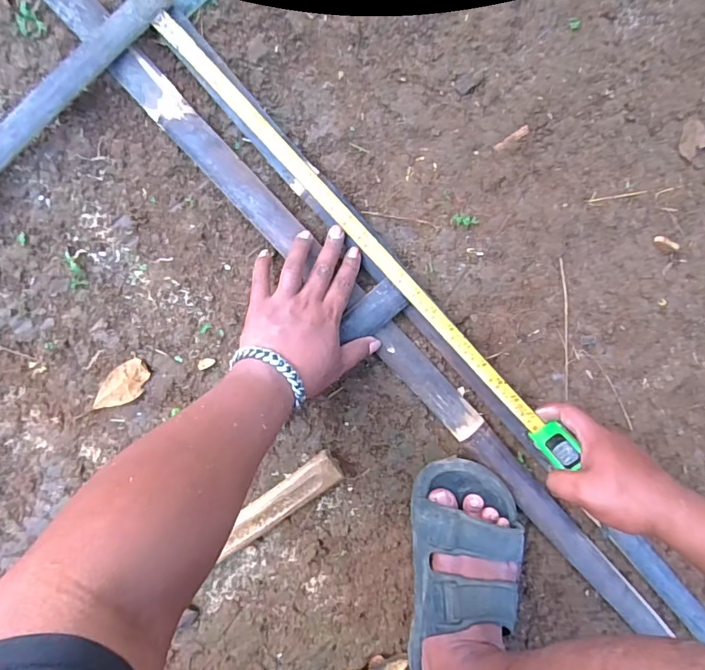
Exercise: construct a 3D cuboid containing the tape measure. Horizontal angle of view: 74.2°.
[{"bbox_3d":[0.017,-0.087,0.448,0.026,0.063,0.552,-43,94,3],"label":"tape measure"}]

